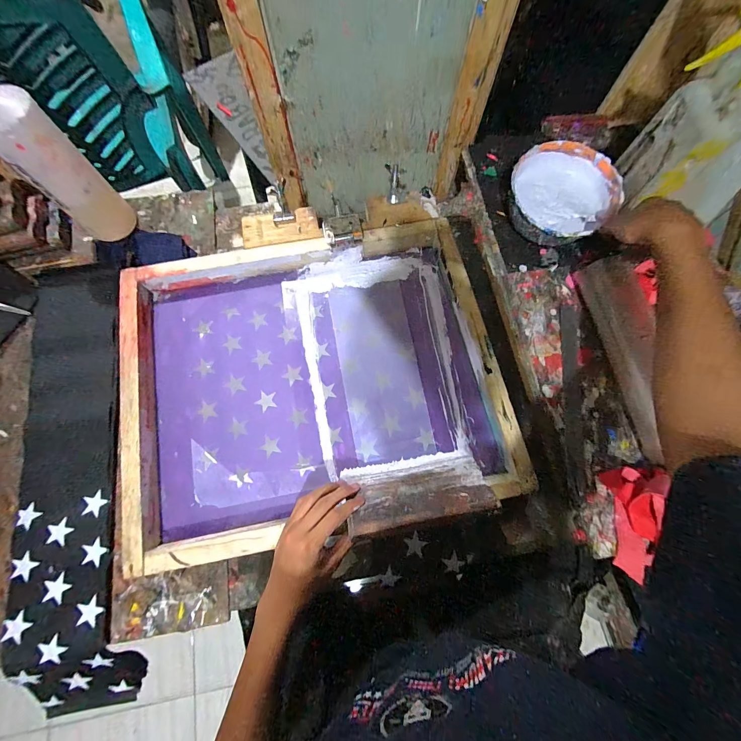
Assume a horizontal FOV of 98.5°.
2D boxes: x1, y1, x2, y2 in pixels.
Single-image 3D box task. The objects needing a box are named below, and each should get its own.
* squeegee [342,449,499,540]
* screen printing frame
[{"bbox_3d":[0.058,0.151,0.416,0.176,0.118,0.014,-10,115,-3],"label":"squeegee"},{"bbox_3d":[-0.083,0.005,0.492,0.539,0.062,0.433,-11,73,-2],"label":"screen printing frame"}]

